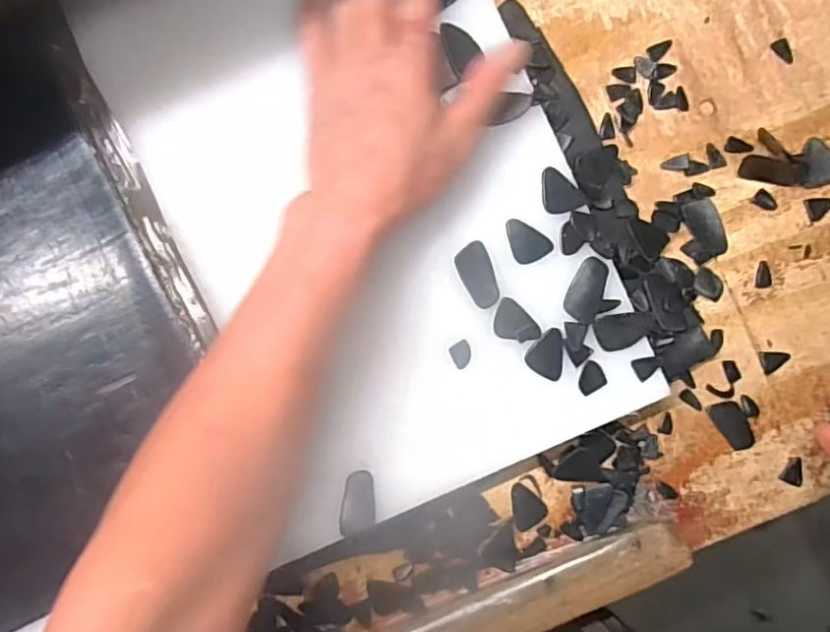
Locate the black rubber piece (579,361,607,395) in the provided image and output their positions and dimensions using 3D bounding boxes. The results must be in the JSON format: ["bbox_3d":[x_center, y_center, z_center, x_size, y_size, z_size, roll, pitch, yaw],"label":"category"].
[{"bbox_3d":[0.105,0.037,0.353,0.018,0.004,0.017,0,88,3],"label":"black rubber piece"}]

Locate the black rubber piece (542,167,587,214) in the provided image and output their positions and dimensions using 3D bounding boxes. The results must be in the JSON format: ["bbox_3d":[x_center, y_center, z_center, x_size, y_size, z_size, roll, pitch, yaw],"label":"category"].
[{"bbox_3d":[0.086,-0.073,0.358,0.021,0.004,0.031,-44,86,1],"label":"black rubber piece"}]

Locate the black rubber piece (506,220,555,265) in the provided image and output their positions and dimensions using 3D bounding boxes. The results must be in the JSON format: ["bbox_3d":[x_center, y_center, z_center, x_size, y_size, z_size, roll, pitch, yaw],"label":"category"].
[{"bbox_3d":[0.066,-0.044,0.357,0.030,0.004,0.021,36,90,4],"label":"black rubber piece"}]

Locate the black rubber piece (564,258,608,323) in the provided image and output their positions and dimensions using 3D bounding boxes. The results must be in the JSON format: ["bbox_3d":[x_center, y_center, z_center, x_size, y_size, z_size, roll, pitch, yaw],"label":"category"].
[{"bbox_3d":[0.104,-0.016,0.354,0.021,0.004,0.038,20,89,4],"label":"black rubber piece"}]

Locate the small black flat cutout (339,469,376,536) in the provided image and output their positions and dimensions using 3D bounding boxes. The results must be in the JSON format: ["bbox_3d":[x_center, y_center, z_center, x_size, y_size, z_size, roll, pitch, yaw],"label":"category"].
[{"bbox_3d":[-0.034,0.114,0.360,0.020,0.006,0.040,7,88,3],"label":"small black flat cutout"}]

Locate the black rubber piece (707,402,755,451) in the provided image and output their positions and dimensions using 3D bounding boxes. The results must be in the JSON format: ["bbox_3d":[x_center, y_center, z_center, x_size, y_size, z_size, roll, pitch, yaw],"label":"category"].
[{"bbox_3d":[0.205,0.070,0.381,0.019,0.004,0.036,-35,86,1],"label":"black rubber piece"}]

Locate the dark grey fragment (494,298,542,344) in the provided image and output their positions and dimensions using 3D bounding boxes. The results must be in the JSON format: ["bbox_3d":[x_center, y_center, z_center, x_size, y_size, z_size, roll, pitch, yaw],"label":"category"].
[{"bbox_3d":[0.059,0.006,0.357,0.021,0.004,0.030,-42,86,1],"label":"dark grey fragment"}]

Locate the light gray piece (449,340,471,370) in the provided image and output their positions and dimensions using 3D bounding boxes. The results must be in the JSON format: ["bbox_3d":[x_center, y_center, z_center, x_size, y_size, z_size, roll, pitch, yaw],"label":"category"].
[{"bbox_3d":[0.029,0.023,0.356,0.012,0.004,0.016,-25,87,2],"label":"light gray piece"}]

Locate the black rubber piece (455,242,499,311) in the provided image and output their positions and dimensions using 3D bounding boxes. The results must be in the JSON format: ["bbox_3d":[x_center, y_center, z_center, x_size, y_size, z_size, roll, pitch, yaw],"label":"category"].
[{"bbox_3d":[0.039,-0.024,0.357,0.020,0.004,0.039,-22,87,2],"label":"black rubber piece"}]

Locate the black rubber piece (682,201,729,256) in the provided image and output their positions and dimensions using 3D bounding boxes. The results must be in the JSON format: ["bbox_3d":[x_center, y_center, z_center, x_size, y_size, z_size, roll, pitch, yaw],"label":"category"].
[{"bbox_3d":[0.188,-0.057,0.380,0.020,0.006,0.038,-28,86,2],"label":"black rubber piece"}]

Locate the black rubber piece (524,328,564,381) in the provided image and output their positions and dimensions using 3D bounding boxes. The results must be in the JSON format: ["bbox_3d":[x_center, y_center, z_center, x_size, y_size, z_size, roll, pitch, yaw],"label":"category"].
[{"bbox_3d":[0.082,0.022,0.356,0.023,0.004,0.028,30,90,4],"label":"black rubber piece"}]

